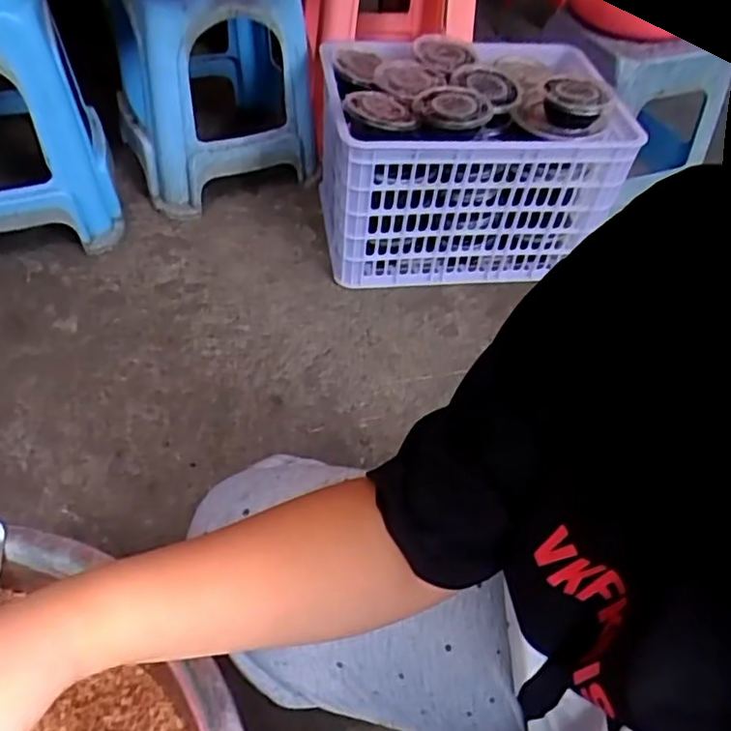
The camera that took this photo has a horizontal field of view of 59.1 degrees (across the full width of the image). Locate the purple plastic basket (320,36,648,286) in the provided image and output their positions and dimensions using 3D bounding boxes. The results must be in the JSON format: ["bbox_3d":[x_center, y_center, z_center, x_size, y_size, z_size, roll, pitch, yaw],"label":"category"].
[{"bbox_3d":[0.161,-0.395,1.182,0.468,0.316,0.371,-6,51,-10],"label":"purple plastic basket"}]

